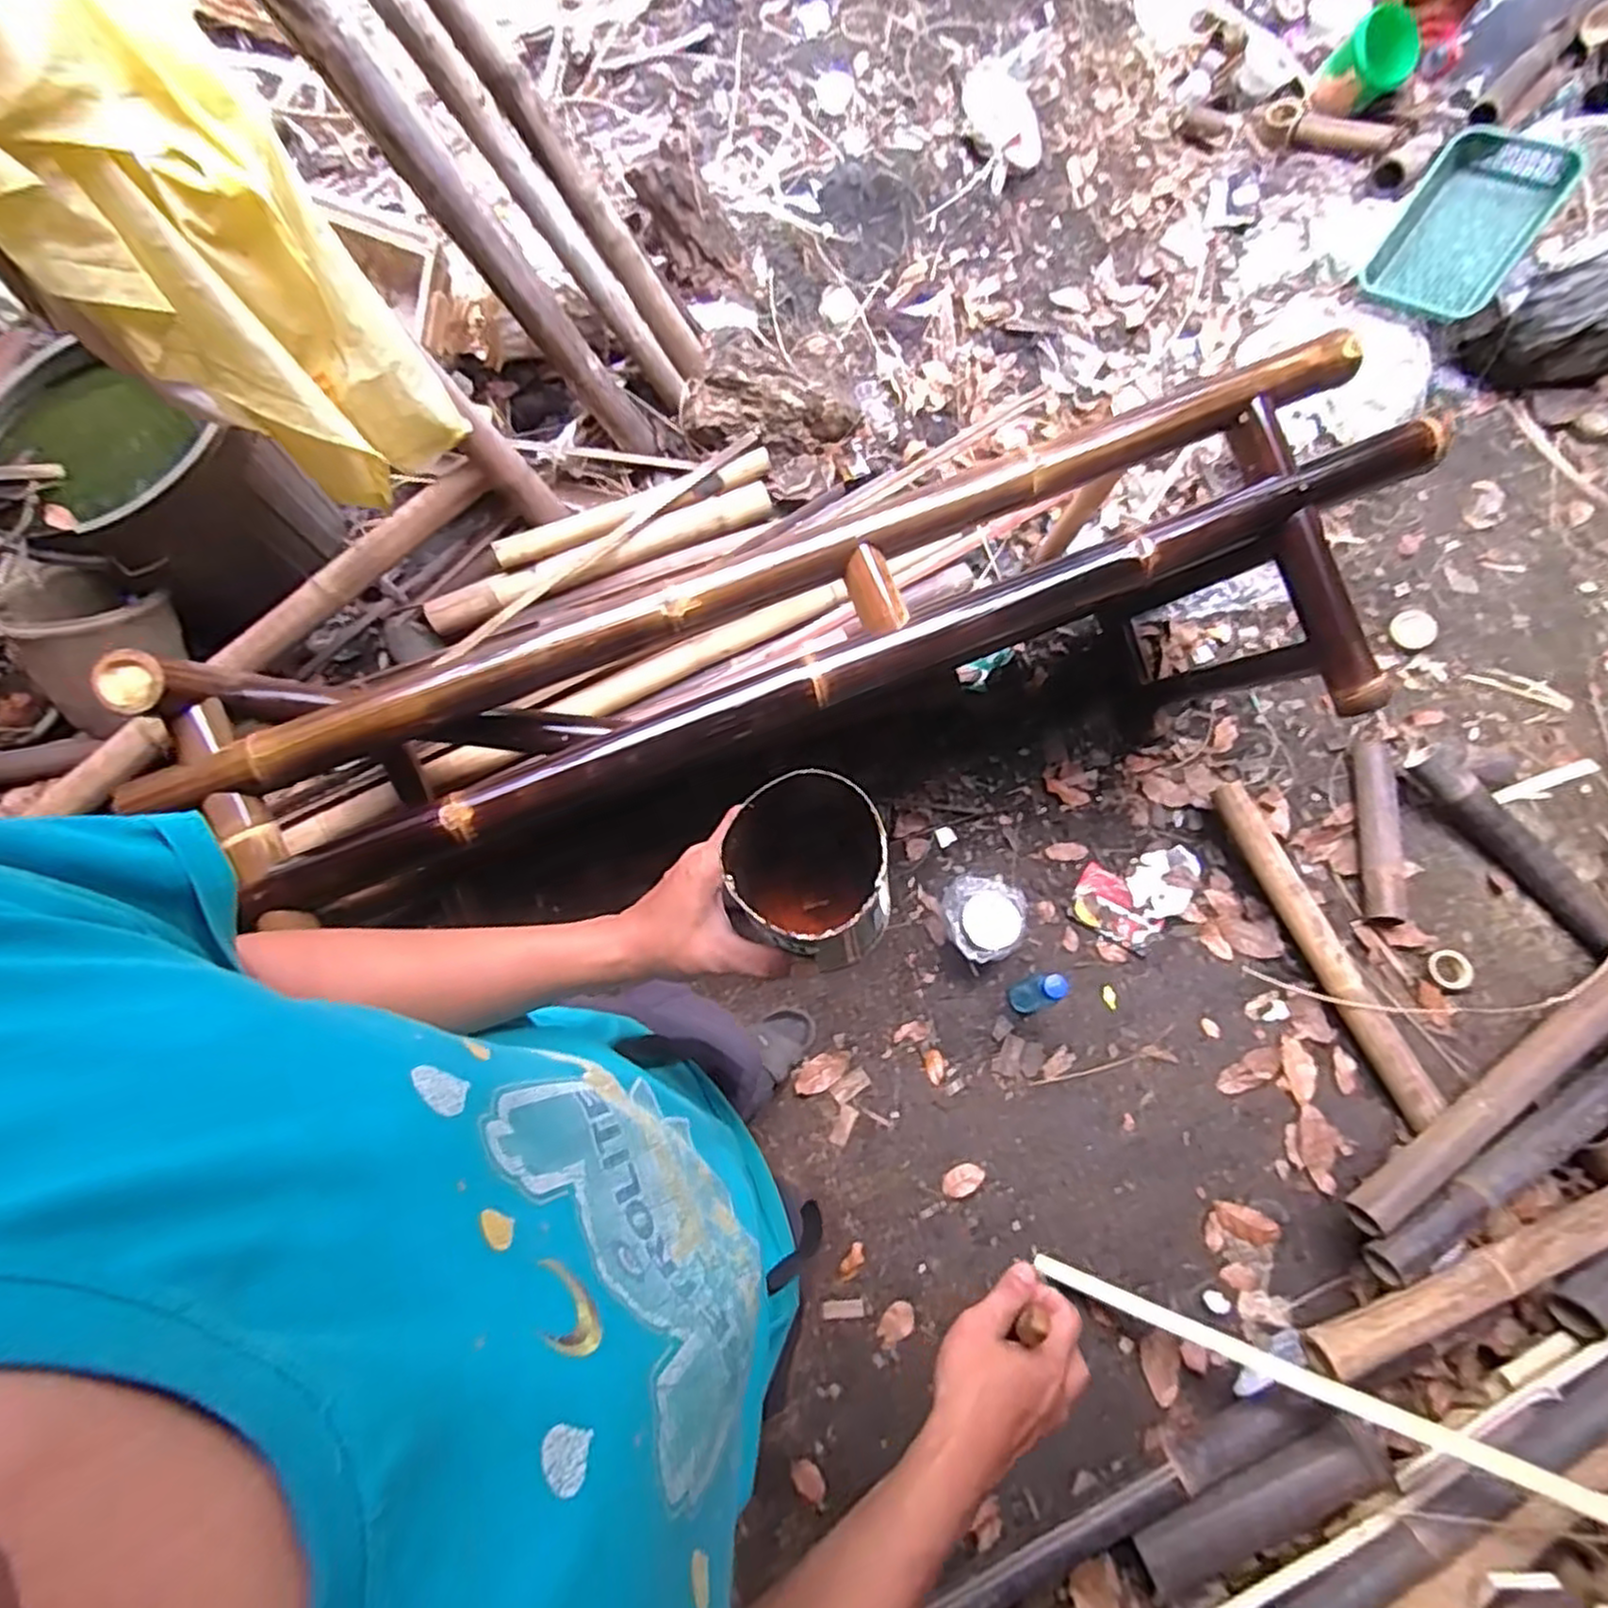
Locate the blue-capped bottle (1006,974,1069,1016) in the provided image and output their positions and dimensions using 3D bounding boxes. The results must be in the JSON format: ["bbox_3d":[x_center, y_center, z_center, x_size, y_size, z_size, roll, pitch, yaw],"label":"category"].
[{"bbox_3d":[0.431,0.342,1.372,0.077,0.218,0.065,-23,70,-6],"label":"blue-capped bottle"}]

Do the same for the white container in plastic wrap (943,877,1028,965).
[{"bbox_3d":[0.350,0.221,1.461,0.149,0.140,0.179,-8,70,0],"label":"white container in plastic wrap"}]

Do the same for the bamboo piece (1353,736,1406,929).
[{"bbox_3d":[1.171,0.042,1.522,0.070,0.059,0.402,8,70,6],"label":"bamboo piece"}]

